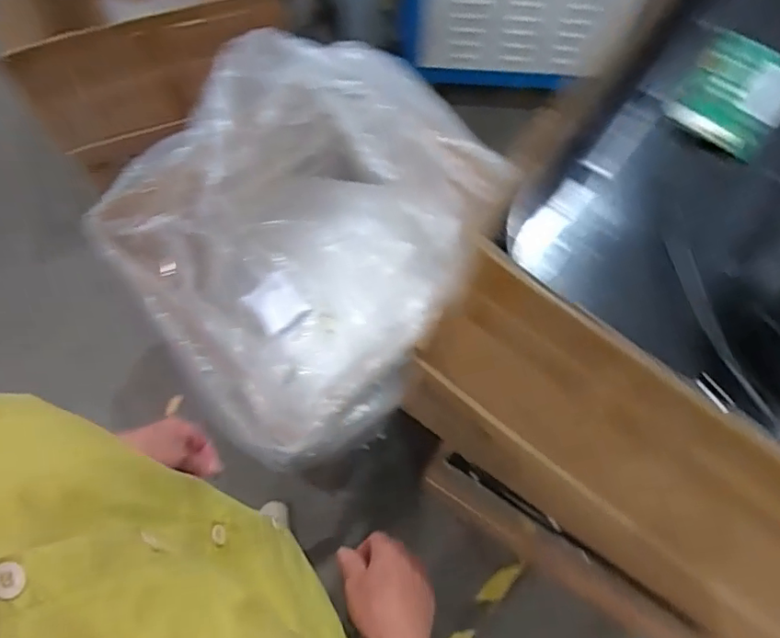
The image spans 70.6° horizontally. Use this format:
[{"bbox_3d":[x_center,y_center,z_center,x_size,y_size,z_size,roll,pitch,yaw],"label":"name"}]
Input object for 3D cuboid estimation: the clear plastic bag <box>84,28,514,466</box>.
[{"bbox_3d":[-0.139,-0.120,0.998,0.548,0.374,0.615,34,73,11],"label":"clear plastic bag"}]

